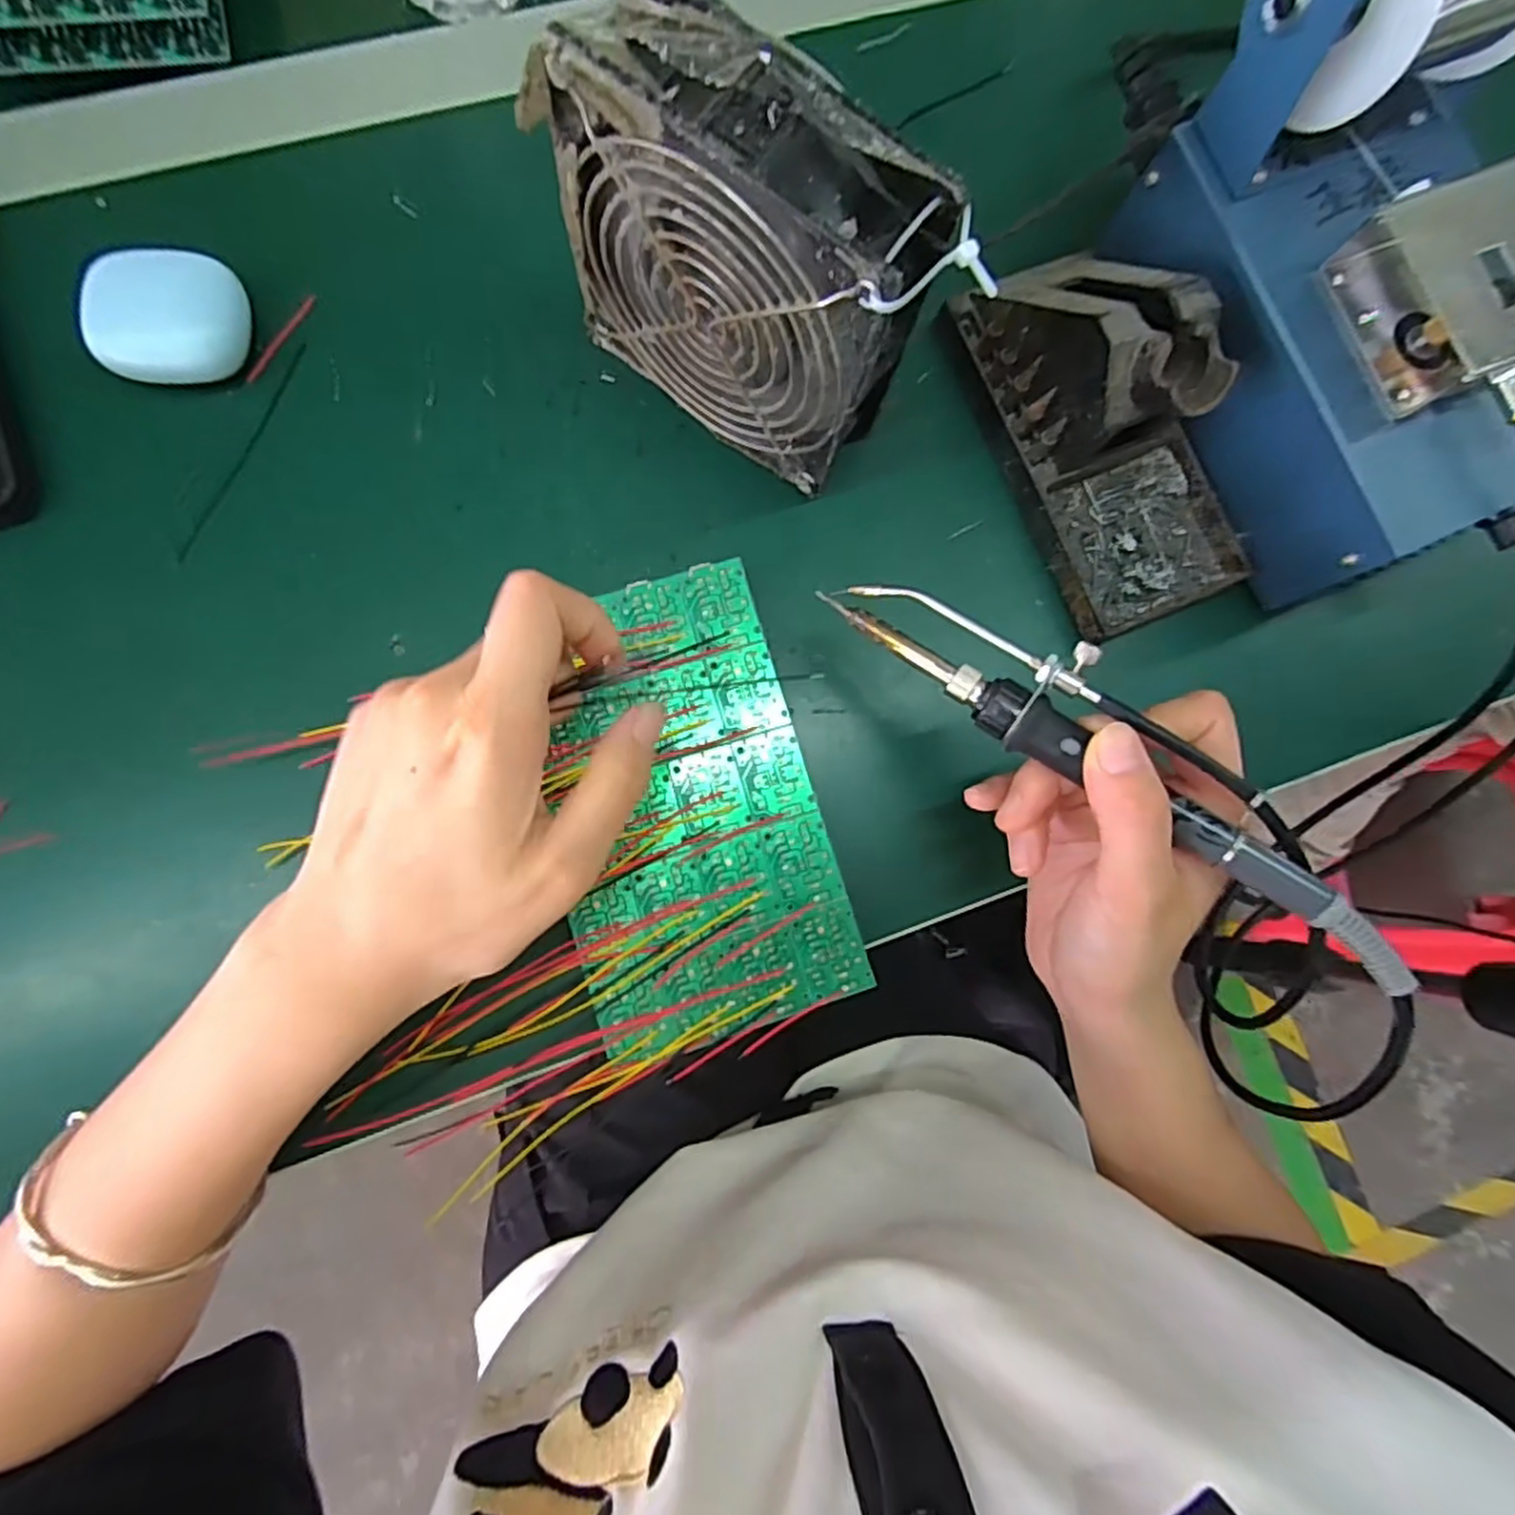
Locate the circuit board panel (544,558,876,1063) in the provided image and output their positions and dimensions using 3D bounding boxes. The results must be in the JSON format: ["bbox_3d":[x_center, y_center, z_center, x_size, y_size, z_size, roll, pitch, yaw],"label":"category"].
[{"bbox_3d":[-0.028,0.017,0.281,0.098,0.005,0.169,-15,86,-8],"label":"circuit board panel"}]

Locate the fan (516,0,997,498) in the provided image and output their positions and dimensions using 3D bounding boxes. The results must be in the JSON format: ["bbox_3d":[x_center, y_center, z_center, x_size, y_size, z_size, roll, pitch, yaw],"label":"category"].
[{"bbox_3d":[-0.006,-0.164,0.257,0.124,0.123,0.045,35,81,0],"label":"fan"}]

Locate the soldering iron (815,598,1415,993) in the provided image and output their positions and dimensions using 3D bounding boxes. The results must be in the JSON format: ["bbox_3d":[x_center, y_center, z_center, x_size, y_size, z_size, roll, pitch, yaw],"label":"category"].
[{"bbox_3d":[0.114,-0.003,0.234,0.204,0.020,0.034,38,81,14],"label":"soldering iron"}]

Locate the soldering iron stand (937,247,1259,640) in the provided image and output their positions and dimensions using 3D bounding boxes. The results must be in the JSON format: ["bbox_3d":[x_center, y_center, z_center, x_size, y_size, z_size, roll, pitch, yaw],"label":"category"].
[{"bbox_3d":[0.148,-0.136,0.296,0.075,0.075,0.153,-22,85,-8],"label":"soldering iron stand"}]

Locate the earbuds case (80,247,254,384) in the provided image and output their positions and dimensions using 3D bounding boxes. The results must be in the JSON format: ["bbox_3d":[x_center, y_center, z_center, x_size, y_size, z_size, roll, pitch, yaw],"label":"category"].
[{"bbox_3d":[-0.222,-0.167,0.280,0.046,0.024,0.046,2,83,-5],"label":"earbuds case"}]

